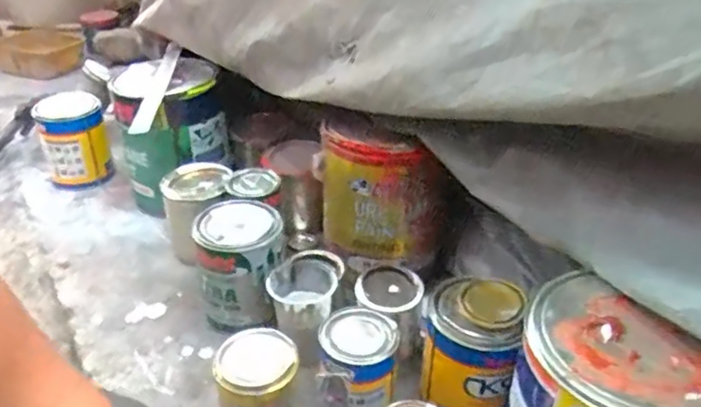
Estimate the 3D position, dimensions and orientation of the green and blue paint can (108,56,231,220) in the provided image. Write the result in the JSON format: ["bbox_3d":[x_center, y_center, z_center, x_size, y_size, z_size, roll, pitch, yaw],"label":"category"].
[{"bbox_3d":[-0.276,-0.107,0.961,0.168,0.207,0.164,-1,34,0],"label":"green and blue paint can"}]

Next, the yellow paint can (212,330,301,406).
[{"bbox_3d":[-0.082,0.193,0.559,0.070,0.139,0.074,-1,34,0],"label":"yellow paint can"}]

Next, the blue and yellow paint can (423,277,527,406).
[{"bbox_3d":[0.120,0.153,0.613,0.092,0.131,0.085,-1,34,0],"label":"blue and yellow paint can"}]

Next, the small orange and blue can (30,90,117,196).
[{"bbox_3d":[-0.471,-0.108,1.030,0.103,0.153,0.099,-1,34,0],"label":"small orange and blue can"}]

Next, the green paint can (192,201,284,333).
[{"bbox_3d":[-0.131,0.078,0.730,0.098,0.123,0.102,-1,34,0],"label":"green paint can"}]

